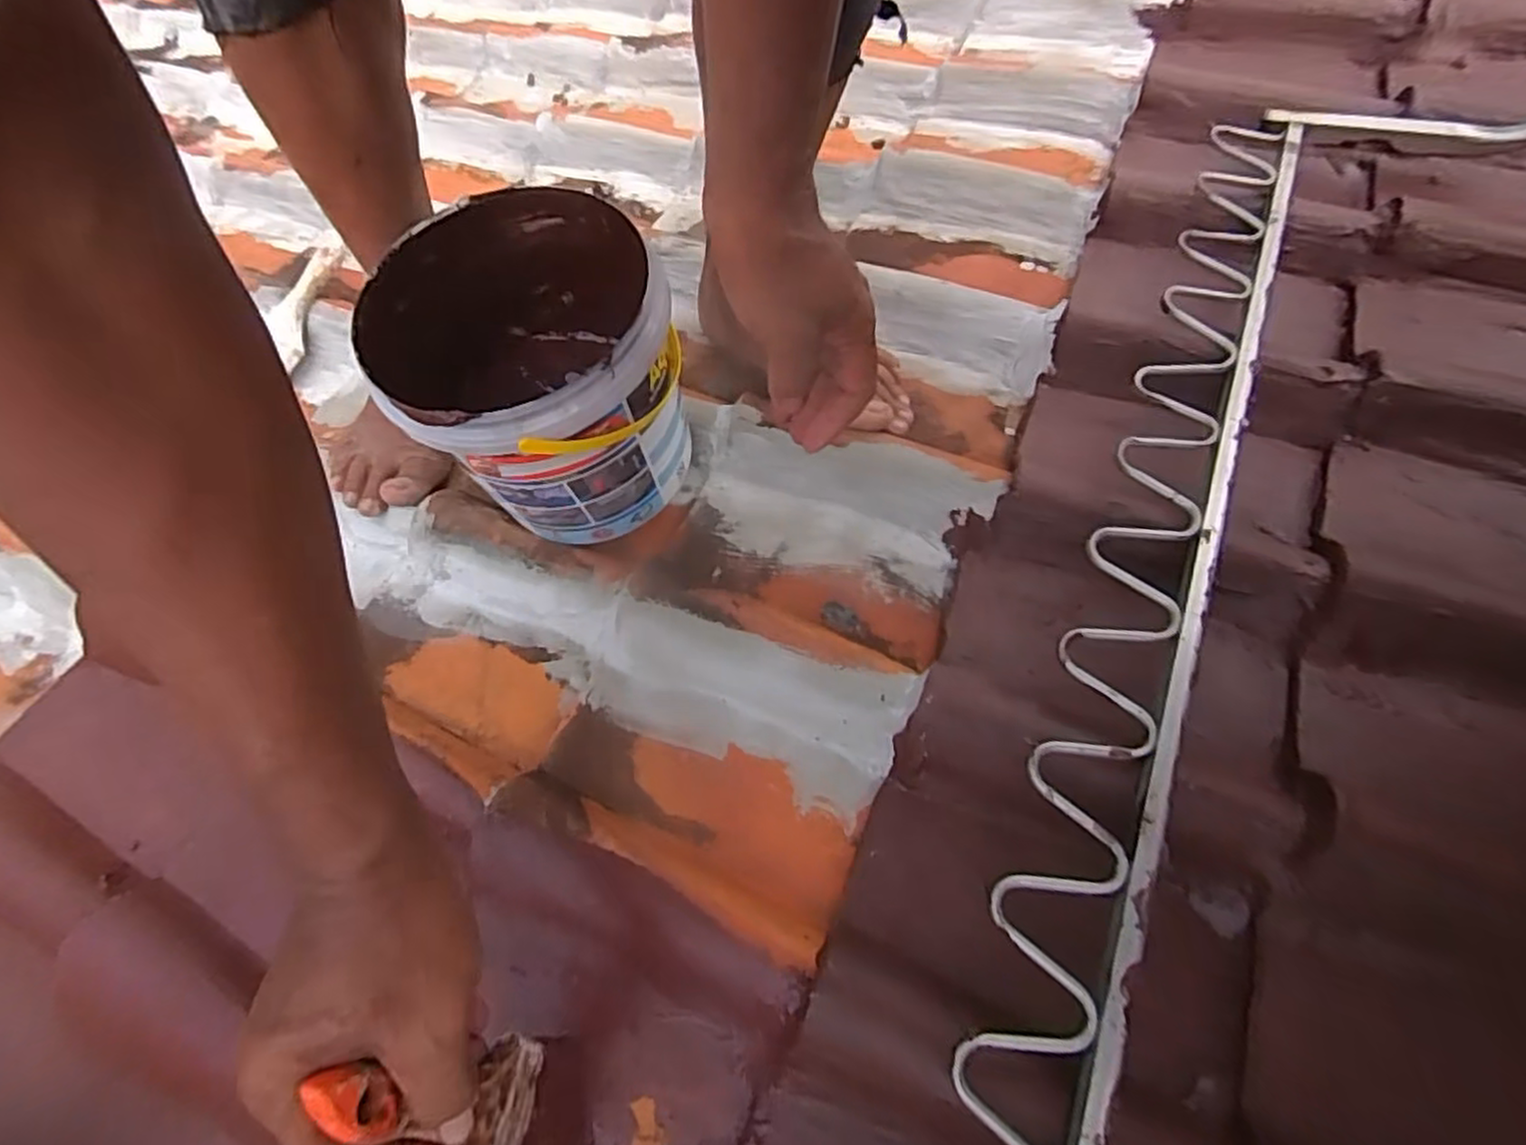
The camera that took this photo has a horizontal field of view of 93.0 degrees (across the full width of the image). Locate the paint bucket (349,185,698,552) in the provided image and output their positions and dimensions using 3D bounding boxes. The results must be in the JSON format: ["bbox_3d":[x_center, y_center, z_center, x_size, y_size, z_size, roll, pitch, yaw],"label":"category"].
[{"bbox_3d":[-0.168,-0.145,0.536,0.184,0.175,0.194,1,66,-3],"label":"paint bucket"}]

